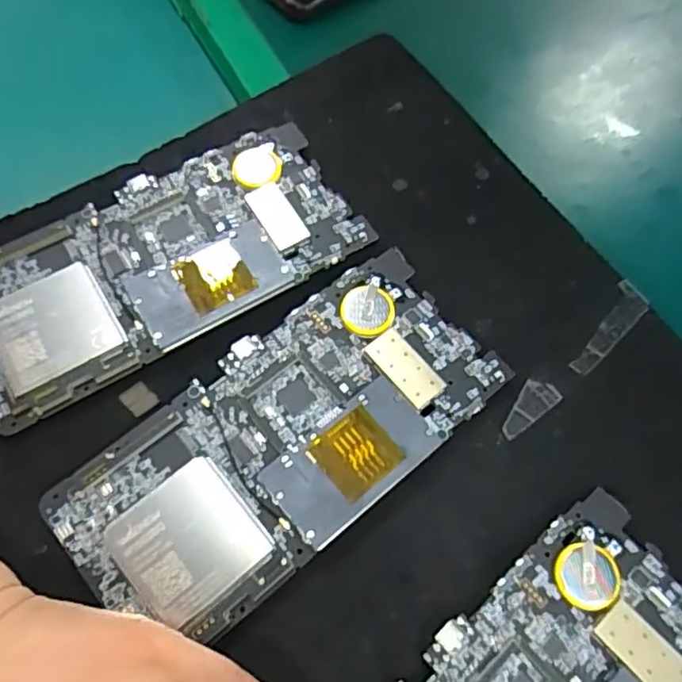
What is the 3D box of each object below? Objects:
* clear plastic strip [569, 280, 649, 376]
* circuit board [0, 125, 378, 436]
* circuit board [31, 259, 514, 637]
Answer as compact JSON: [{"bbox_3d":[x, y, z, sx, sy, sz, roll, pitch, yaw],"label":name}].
[{"bbox_3d":[0.103,-0.004,0.243,0.013,0.004,0.043,39,64,11],"label":"clear plastic strip"},{"bbox_3d":[-0.071,-0.031,0.245,0.151,0.005,0.071,-28,71,-13],"label":"circuit board"},{"bbox_3d":[-0.019,0.033,0.221,0.151,0.006,0.071,-34,73,-23],"label":"circuit board"}]

